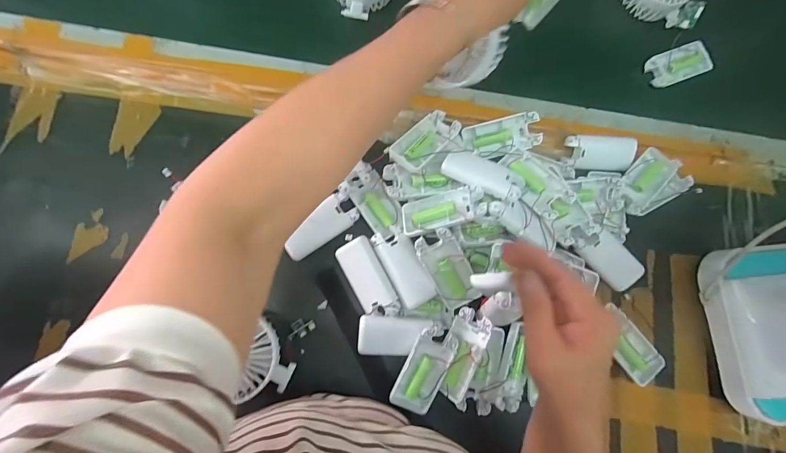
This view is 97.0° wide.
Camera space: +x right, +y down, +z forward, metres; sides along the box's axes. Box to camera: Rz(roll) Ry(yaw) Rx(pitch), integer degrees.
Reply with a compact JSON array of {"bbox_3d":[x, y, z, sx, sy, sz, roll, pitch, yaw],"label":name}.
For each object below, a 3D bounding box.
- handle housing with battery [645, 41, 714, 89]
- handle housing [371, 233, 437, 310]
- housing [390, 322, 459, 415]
[{"bbox_3d":[0.399,-0.226,0.486,0.099,0.022,0.046,-21,85,-6],"label":"handle housing with battery"},{"bbox_3d":[0.012,0.045,0.392,0.041,0.010,0.092,-26,86,-7],"label":"handle housing"},{"bbox_3d":[0.034,0.154,0.380,0.043,0.018,0.094,23,95,-1],"label":"housing"}]

